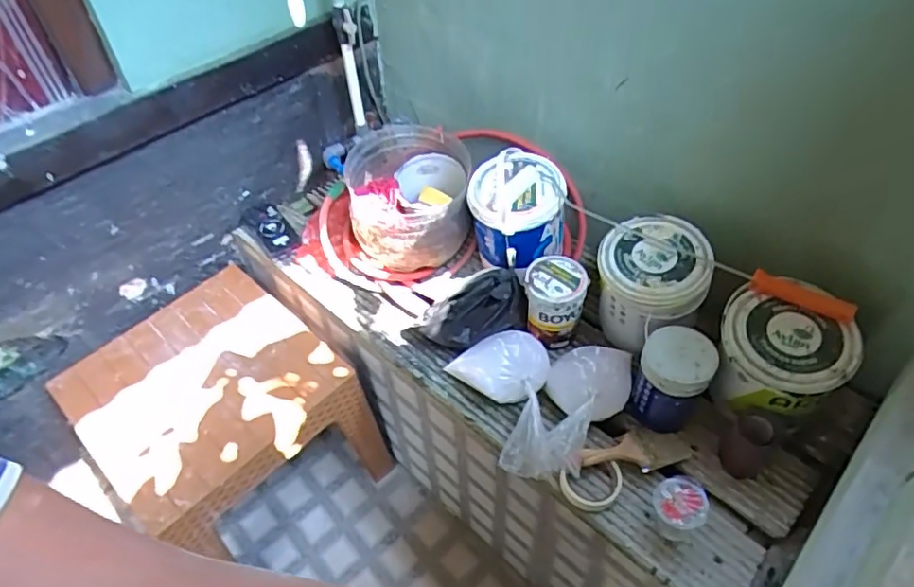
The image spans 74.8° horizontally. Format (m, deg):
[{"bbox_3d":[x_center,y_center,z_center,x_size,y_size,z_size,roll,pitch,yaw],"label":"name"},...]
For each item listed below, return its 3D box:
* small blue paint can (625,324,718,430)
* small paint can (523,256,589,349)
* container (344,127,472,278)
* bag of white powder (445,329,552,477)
[{"bbox_3d":[0.349,0.140,0.986,0.104,0.172,0.110,-1,50,1],"label":"small blue paint can"},{"bbox_3d":[0.178,0.019,1.107,0.105,0.150,0.101,-1,50,1],"label":"small paint can"},{"bbox_3d":[-0.099,-0.194,1.240,0.247,0.204,0.258,3,50,4],"label":"container"},{"bbox_3d":[0.068,0.178,1.017,0.183,0.102,0.237,3,50,4],"label":"bag of white powder"}]

